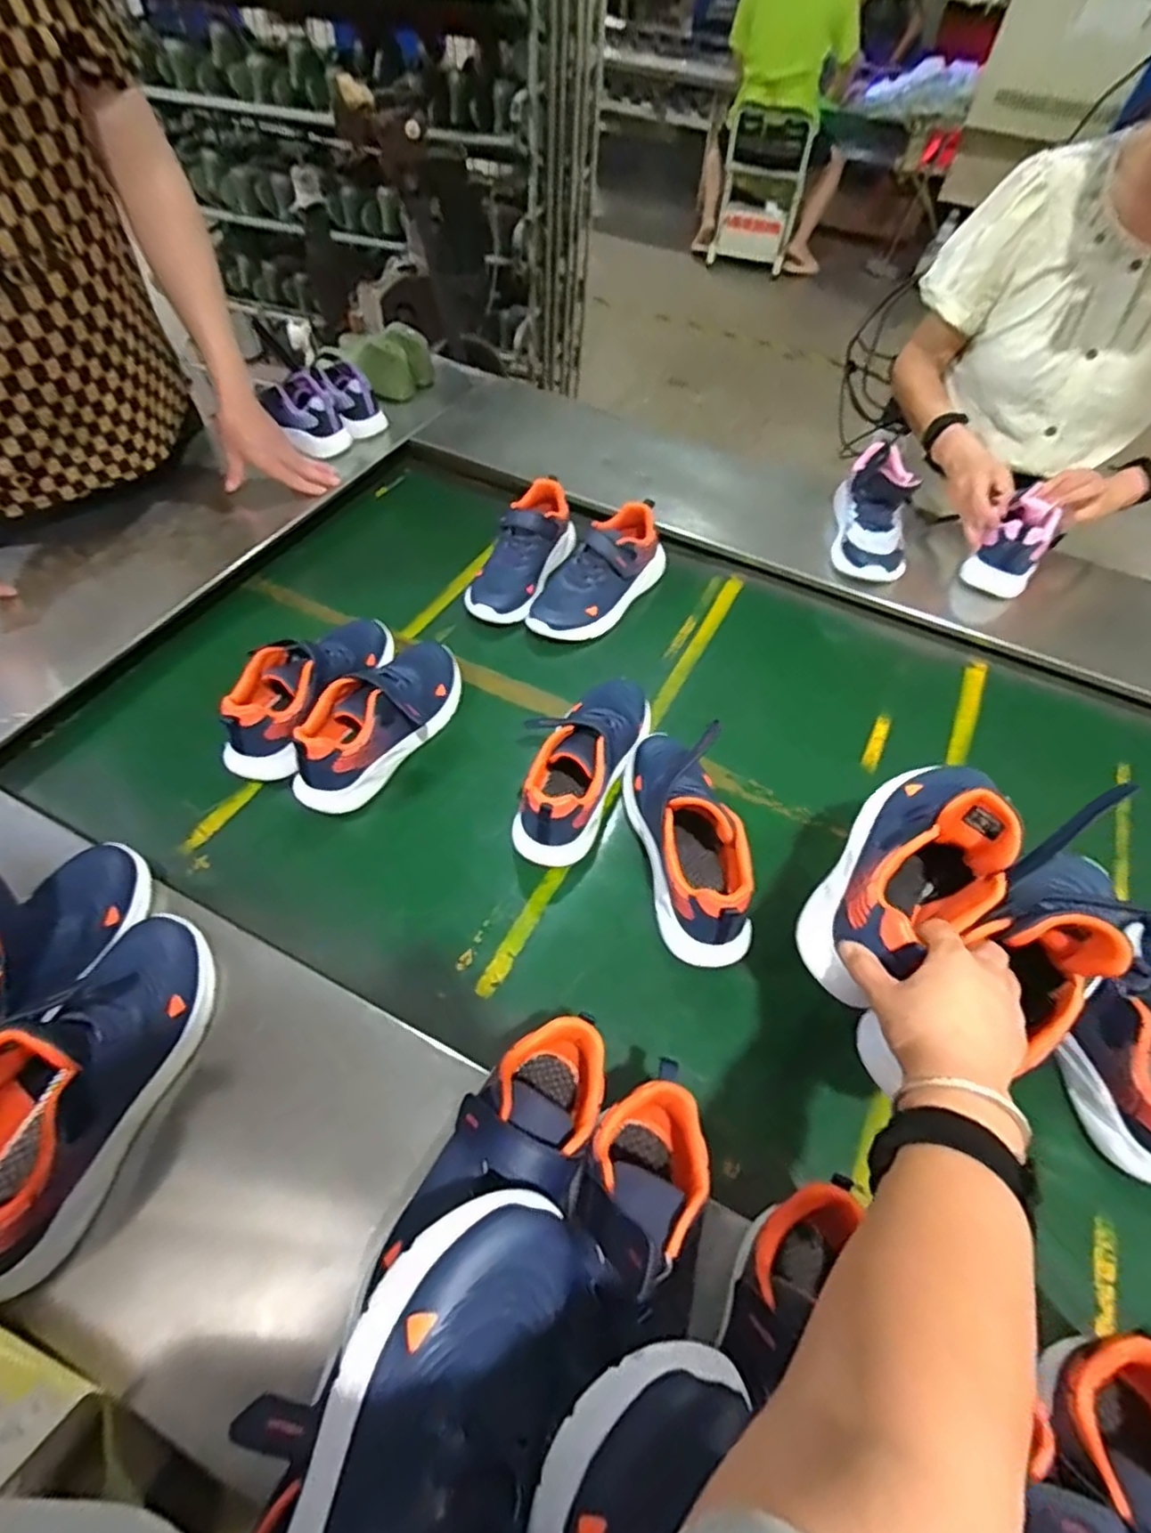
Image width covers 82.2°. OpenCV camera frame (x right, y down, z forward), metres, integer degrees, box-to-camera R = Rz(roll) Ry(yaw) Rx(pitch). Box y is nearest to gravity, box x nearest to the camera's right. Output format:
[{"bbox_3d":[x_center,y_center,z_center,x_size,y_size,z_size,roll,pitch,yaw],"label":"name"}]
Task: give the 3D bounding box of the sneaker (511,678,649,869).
[{"bbox_3d":[0.015,-0.011,0.711,0.078,0.094,0.243,21,55,13],"label":"sneaker"}]

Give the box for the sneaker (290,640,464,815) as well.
[{"bbox_3d":[-0.217,-0.057,0.744,0.087,0.099,0.245,26,56,17],"label":"sneaker"}]

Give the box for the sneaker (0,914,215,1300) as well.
[{"bbox_3d":[-0.350,0.215,0.461,0.080,0.092,0.246,15,54,9],"label":"sneaker"}]

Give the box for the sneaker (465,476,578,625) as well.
[{"bbox_3d":[-0.076,-0.304,0.918,0.104,0.089,0.233,22,55,14],"label":"sneaker"}]

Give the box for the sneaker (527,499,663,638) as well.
[{"bbox_3d":[0.036,-0.256,0.901,0.092,0.084,0.241,36,74,22],"label":"sneaker"}]

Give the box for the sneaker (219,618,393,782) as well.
[{"bbox_3d":[-0.309,-0.097,0.770,0.107,0.099,0.237,14,54,8],"label":"sneaker"}]

